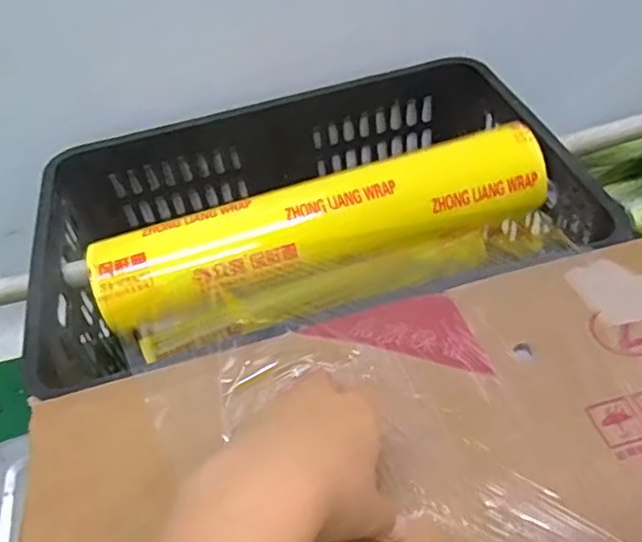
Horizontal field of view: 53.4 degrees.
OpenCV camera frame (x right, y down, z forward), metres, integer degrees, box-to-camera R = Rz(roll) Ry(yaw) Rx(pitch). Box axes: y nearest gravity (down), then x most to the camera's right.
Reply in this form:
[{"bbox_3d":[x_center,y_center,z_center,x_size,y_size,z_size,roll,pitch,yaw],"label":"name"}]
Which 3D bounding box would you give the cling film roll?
[{"bbox_3d":[0.001,-0.044,0.591,0.421,0.075,0.075,-13,47,-5],"label":"cling film roll"}]

